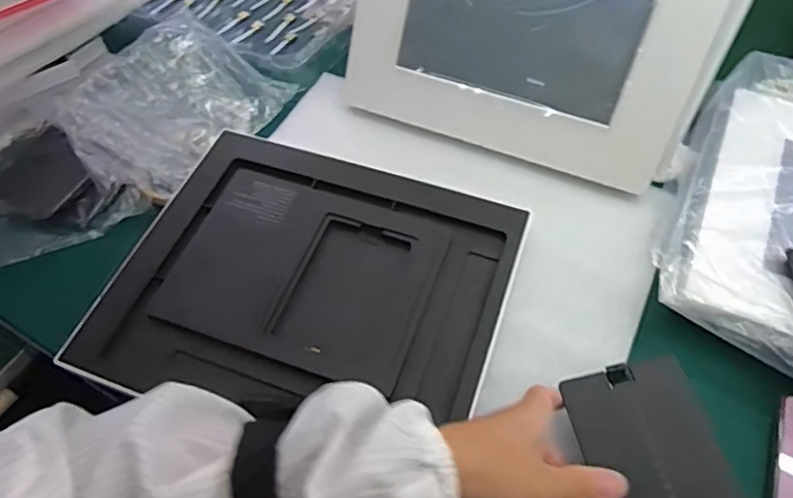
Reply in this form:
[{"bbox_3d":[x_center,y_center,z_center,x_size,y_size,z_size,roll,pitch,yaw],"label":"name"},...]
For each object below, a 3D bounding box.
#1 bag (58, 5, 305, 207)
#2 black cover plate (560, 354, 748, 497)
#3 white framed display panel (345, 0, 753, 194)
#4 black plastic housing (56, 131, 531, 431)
[{"bbox_3d":[-0.214,-0.138,0.548,0.142,0.017,0.186,39,63,-5],"label":"bag"},{"bbox_3d":[0.164,0.132,0.356,0.084,0.008,0.118,-13,58,0],"label":"black cover plate"},{"bbox_3d":[0.112,-0.203,0.475,0.320,0.242,0.025,19,31,15],"label":"white framed display panel"},{"bbox_3d":[-0.069,0.028,0.450,0.296,0.021,0.238,17,58,13],"label":"black plastic housing"}]

